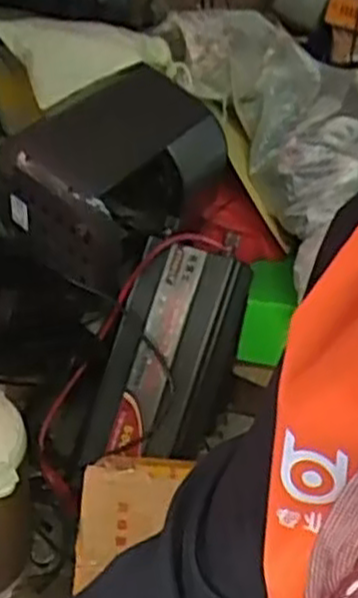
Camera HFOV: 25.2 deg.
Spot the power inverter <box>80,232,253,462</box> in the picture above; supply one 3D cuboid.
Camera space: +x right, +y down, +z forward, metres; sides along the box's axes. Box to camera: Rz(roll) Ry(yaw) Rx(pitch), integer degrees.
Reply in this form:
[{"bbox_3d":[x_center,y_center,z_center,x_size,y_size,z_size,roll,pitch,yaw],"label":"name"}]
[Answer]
[{"bbox_3d":[-0.028,0.092,1.428,0.197,0.412,0.124,20,-6,19],"label":"power inverter"}]

